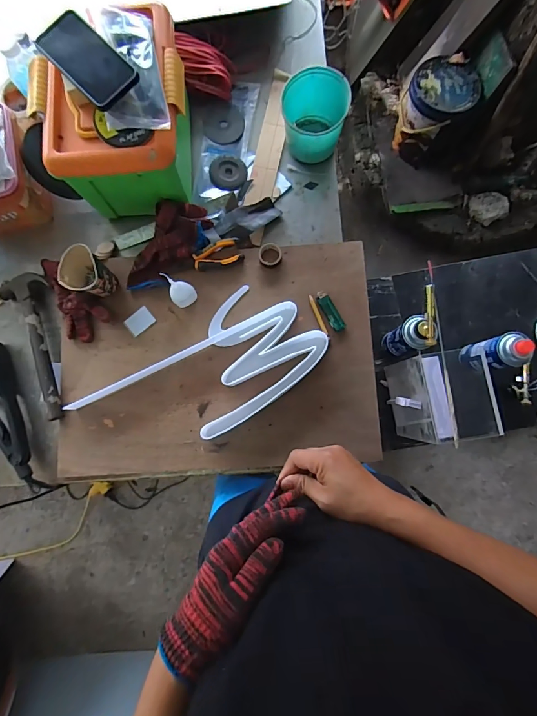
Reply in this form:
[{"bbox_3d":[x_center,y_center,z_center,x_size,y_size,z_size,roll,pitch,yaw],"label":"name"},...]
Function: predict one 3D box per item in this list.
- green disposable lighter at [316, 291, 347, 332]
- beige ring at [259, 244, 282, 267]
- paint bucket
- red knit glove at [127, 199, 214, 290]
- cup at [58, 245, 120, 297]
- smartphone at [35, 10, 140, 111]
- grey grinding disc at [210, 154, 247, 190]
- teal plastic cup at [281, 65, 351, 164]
[{"bbox_3d":[0.118,-0.089,0.693,0.026,0.013,0.082,-29,83,-1],"label":"green disposable lighter"},{"bbox_3d":[0.004,-0.198,0.704,0.043,0.017,0.041,0,84,2],"label":"beige ring"},{"bbox_3d":[0.568,-0.862,1.278,0.206,0.218,0.222,0,84,2],"label":"paint bucket"},{"bbox_3d":[-0.190,-0.213,0.704,0.109,0.051,0.199,24,85,5],"label":"red knit glove"},{"bbox_3d":[-0.327,-0.149,0.679,0.070,0.097,0.074,0,84,2],"label":"cup"},{"bbox_3d":[-0.274,-0.450,0.551,0.166,0.014,0.080,44,87,6],"label":"smartphone"},{"bbox_3d":[-0.083,-0.381,0.754,0.074,0.007,0.078,0,84,2],"label":"grey grinding disc"},{"bbox_3d":[0.085,-0.467,0.709,0.110,0.091,0.138,7,84,3],"label":"teal plastic cup"}]

